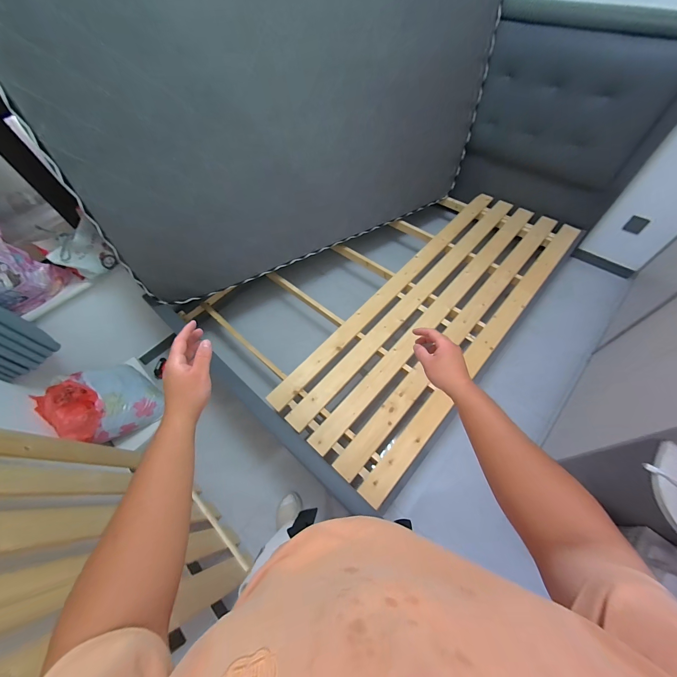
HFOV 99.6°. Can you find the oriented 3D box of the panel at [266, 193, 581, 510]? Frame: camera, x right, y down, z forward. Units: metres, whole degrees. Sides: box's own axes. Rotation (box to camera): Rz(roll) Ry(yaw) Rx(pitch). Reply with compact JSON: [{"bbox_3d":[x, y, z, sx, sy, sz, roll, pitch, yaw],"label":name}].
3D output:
[{"bbox_3d":[0.510,-0.145,1.482,0.685,0.068,1.805,36,65,23],"label":"panel"}]

